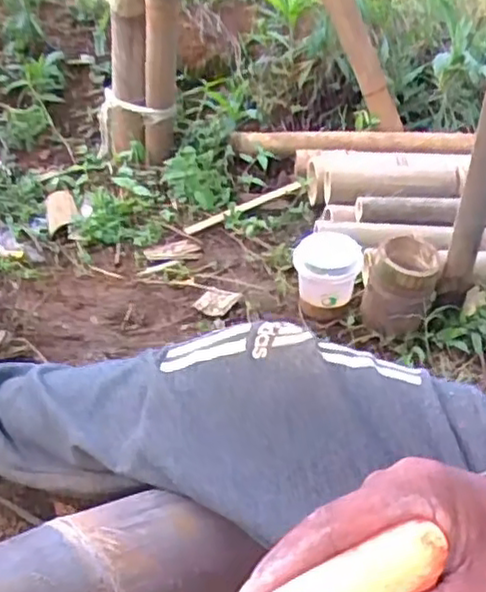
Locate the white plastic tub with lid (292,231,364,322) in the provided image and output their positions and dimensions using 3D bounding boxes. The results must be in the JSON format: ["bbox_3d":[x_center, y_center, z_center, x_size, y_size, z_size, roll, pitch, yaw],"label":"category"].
[{"bbox_3d":[0.116,-0.028,0.921,0.079,0.086,0.078,-26,44,-34],"label":"white plastic tub with lid"}]

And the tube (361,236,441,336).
[{"bbox_3d":[0.201,-0.012,0.898,0.087,0.095,0.083,18,38,21],"label":"tube"}]

